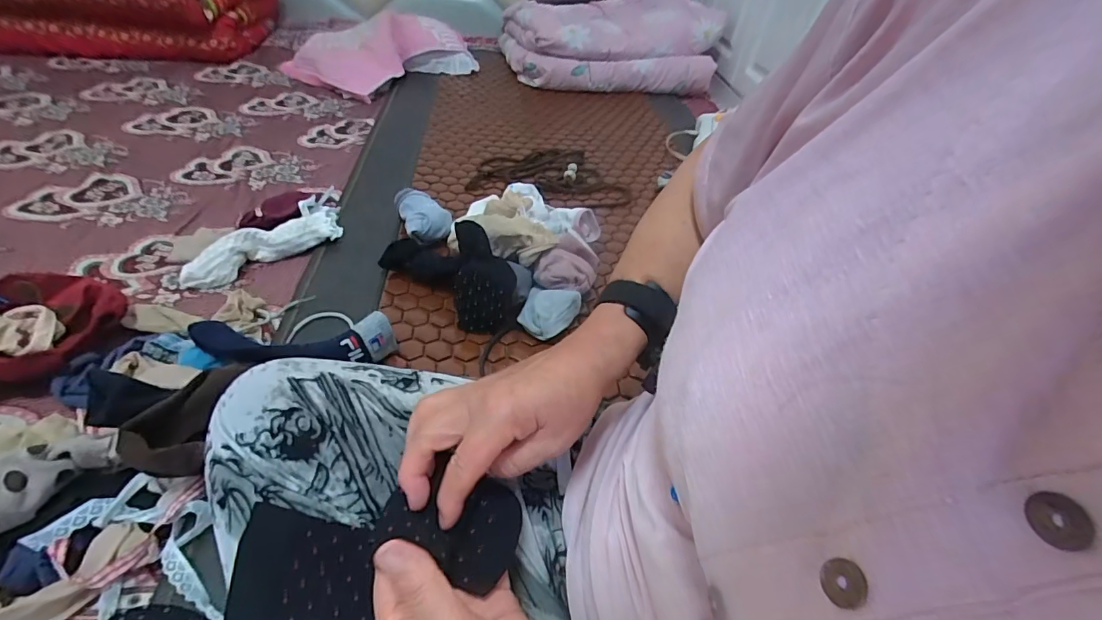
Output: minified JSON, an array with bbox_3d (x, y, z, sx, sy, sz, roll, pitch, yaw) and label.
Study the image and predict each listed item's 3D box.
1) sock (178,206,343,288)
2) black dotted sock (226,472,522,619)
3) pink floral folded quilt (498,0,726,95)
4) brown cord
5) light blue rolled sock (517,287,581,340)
[{"bbox_3d":[-0.407,-0.085,0.678,0.219,0.056,0.053,-28,53,-33],"label":"sock"},{"bbox_3d":[-0.112,0.161,0.298,0.183,0.060,0.083,-13,44,-1],"label":"black dotted sock"},{"bbox_3d":[0.168,-0.811,1.413,0.616,0.200,0.385,1,43,-7],"label":"pink floral folded quilt"},{"bbox_3d":[0.007,-0.284,0.952,0.294,0.018,0.206,10,43,2],"label":"brown cord"},{"bbox_3d":[-0.004,0.003,0.617,0.070,0.053,0.070,19,44,12],"label":"light blue rolled sock"}]

